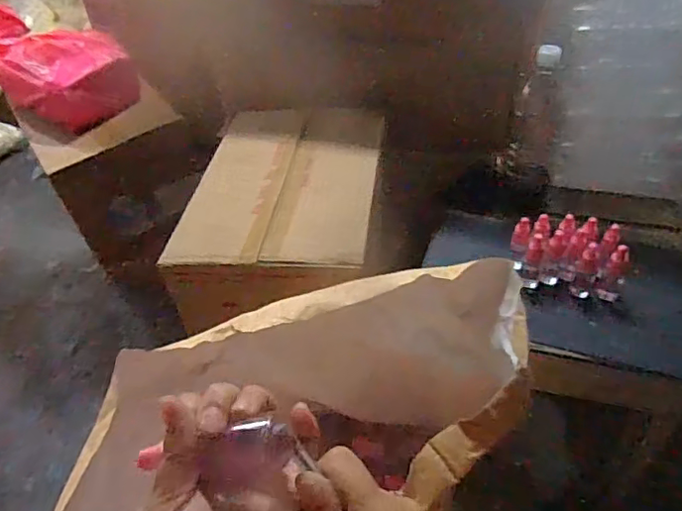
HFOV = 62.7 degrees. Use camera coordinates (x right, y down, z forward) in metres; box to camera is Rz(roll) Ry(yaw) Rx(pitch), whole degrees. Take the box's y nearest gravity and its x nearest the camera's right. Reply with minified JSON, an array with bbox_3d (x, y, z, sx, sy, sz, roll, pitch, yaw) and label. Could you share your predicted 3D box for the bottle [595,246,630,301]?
[{"bbox_3d":[0.363,0.025,0.744,0.028,0.080,0.030,22,50,26],"label":"bottle"}]

